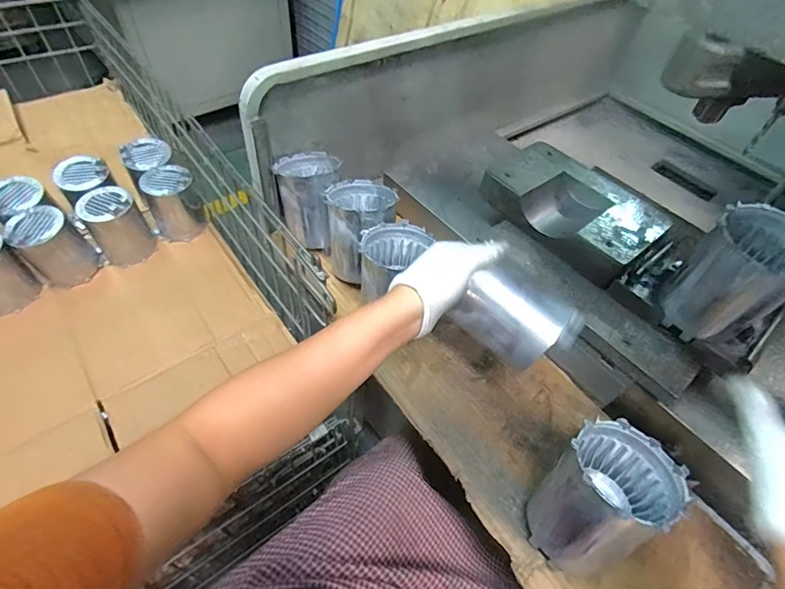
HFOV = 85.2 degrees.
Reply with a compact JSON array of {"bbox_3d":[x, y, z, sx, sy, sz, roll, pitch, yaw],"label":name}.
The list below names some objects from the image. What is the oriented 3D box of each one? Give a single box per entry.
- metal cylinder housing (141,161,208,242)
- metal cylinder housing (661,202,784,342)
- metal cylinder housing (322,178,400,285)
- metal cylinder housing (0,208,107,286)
[{"bbox_3d":[-0.417,-0.177,0.820,0.091,0.115,0.094,-12,55,-14],"label":"metal cylinder housing"},{"bbox_3d":[0.353,-0.018,0.442,0.093,0.113,0.089,-28,60,-24],"label":"metal cylinder housing"},{"bbox_3d":[-0.048,-0.095,0.594,0.096,0.107,0.107,28,55,15],"label":"metal cylinder housing"},{"bbox_3d":[-0.581,-0.081,0.732,0.084,0.110,0.092,36,58,20],"label":"metal cylinder housing"}]

